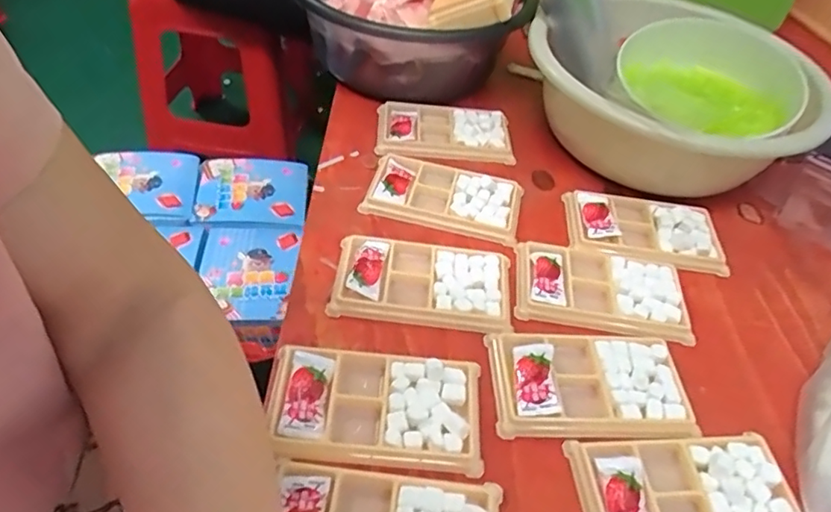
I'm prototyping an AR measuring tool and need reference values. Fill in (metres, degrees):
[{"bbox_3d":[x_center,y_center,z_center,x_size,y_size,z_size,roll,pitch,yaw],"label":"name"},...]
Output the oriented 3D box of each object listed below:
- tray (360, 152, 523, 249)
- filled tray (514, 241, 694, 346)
[{"bbox_3d":[0.027,-0.054,0.514,0.134,0.017,0.077,14,48,7],"label":"tray"},{"bbox_3d":[0.147,0.027,0.459,0.132,0.016,0.081,8,48,1],"label":"filled tray"}]

